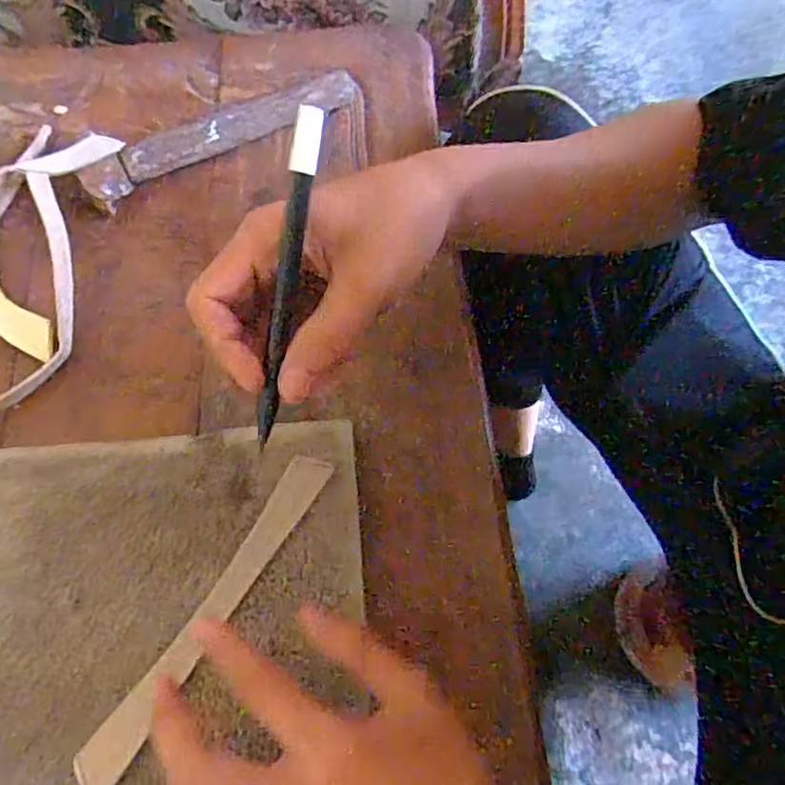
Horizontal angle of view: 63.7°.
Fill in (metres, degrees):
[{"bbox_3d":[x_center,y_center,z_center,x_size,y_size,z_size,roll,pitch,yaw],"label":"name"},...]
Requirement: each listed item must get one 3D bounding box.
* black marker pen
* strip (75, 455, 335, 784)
[{"bbox_3d":[-0.042,-0.043,0.252,0.011,0.013,0.132,14,106,7],"label":"black marker pen"},{"bbox_3d":[-0.090,0.107,0.315,0.021,0.005,0.181,29,67,14],"label":"strip"}]

